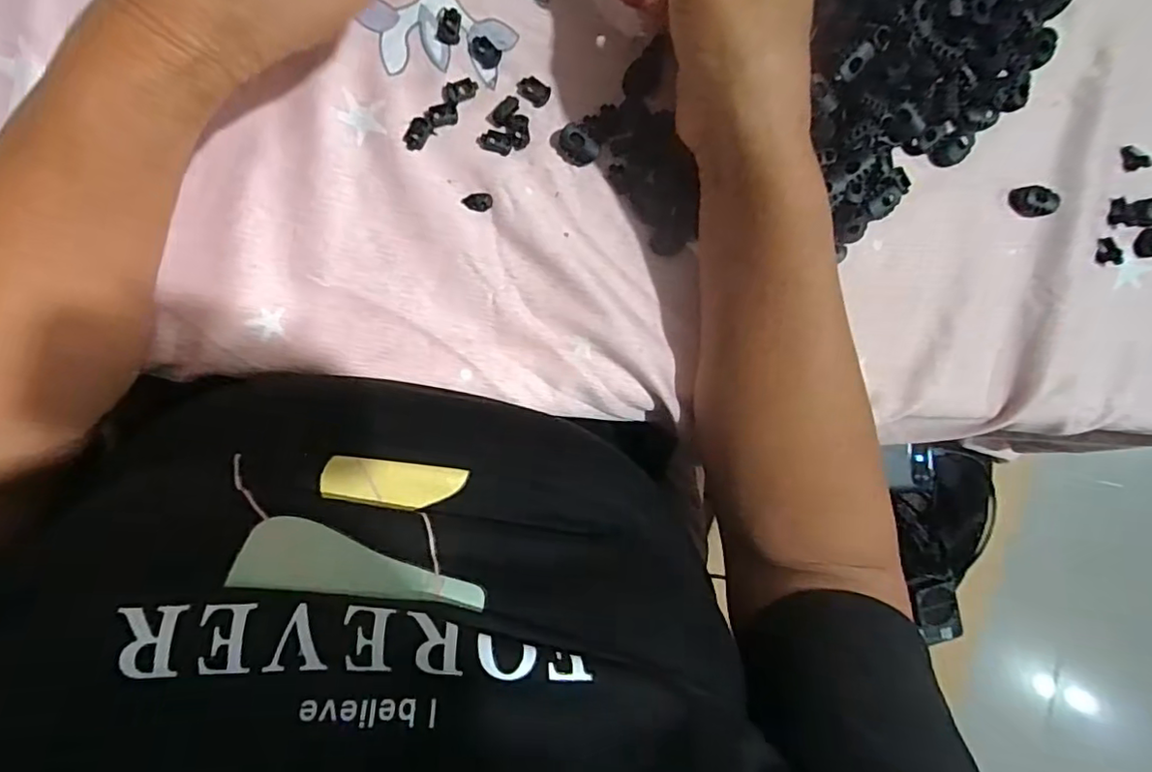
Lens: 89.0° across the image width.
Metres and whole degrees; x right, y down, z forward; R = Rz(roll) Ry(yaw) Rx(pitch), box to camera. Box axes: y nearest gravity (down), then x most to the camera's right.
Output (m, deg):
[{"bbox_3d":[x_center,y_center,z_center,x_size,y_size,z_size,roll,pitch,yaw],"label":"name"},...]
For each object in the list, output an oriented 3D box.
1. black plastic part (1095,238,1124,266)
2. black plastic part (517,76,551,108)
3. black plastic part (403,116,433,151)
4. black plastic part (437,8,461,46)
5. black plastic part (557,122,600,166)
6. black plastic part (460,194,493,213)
[{"bbox_3d":[0.335,-0.084,0.368,0.018,0.006,0.017,-2,93,-9],"label":"black plastic part"},{"bbox_3d":[-0.022,-0.153,0.304,0.016,0.006,0.011,36,86,-7],"label":"black plastic part"},{"bbox_3d":[-0.080,-0.127,0.295,0.011,0.004,0.016,33,86,-7],"label":"black plastic part"},{"bbox_3d":[-0.064,-0.183,0.297,0.011,0.004,0.017,6,90,-8],"label":"black plastic part"},{"bbox_3d":[0.001,-0.126,0.306,0.017,0.009,0.021,-45,96,-5],"label":"black plastic part"},{"bbox_3d":[-0.051,-0.095,0.301,0.015,0.004,0.009,12,91,-10],"label":"black plastic part"}]

